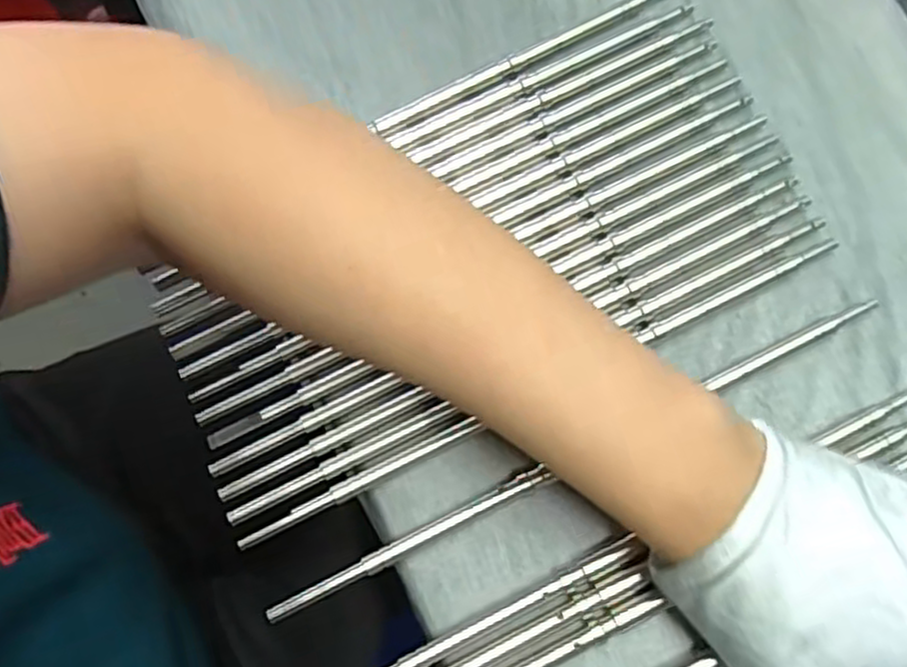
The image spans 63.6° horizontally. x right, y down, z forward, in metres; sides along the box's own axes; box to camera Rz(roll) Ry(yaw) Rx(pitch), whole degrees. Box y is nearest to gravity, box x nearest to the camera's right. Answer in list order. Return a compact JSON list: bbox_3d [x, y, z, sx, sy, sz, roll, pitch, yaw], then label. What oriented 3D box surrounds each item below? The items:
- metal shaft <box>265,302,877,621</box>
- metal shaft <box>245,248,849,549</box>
[{"bbox_3d":[0.051,0.046,0.280,0.260,0.009,0.007,-26,78,-6],"label":"metal shaft"},{"bbox_3d":[0.039,0.020,0.285,0.261,0.008,0.007,-26,78,-6],"label":"metal shaft"}]

